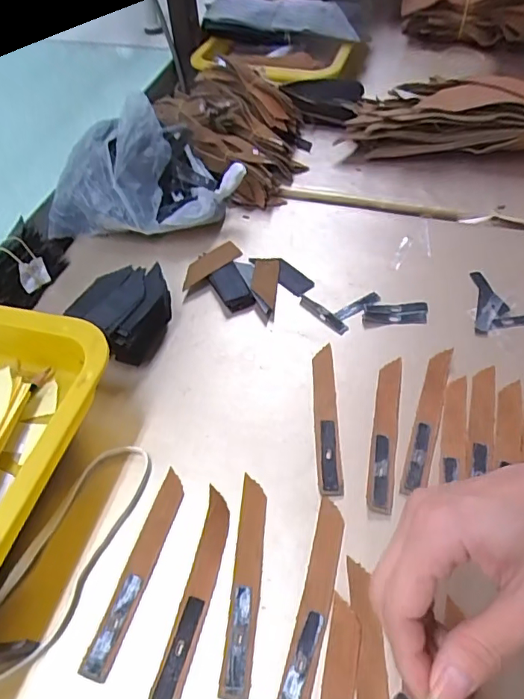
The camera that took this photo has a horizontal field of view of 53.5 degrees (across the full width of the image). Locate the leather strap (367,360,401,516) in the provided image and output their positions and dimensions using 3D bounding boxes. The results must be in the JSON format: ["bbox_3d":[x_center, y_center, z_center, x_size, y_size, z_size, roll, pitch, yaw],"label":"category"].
[{"bbox_3d":[0.088,0.055,0.369,0.017,0.004,0.122,8,52,9],"label":"leather strap"}]

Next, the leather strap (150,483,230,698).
[{"bbox_3d":[-0.038,0.141,0.307,0.018,0.004,0.120,8,52,10],"label":"leather strap"}]

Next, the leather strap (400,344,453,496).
[{"bbox_3d":[0.119,0.048,0.371,0.016,0.005,0.119,15,55,14],"label":"leather strap"}]

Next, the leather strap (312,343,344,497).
[{"bbox_3d":[0.046,0.048,0.379,0.017,0.004,0.121,-1,51,3],"label":"leather strap"}]

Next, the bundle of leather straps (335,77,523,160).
[{"bbox_3d":[0.246,-0.242,0.550,0.303,0.074,0.099,12,53,12],"label":"bundle of leather straps"}]

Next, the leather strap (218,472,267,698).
[{"bbox_3d":[-0.009,0.135,0.311,0.016,0.004,0.122,3,51,5],"label":"leather strap"}]

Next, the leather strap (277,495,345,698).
[{"bbox_3d":[0.030,0.146,0.301,0.017,0.004,0.122,11,53,12],"label":"leather strap"}]

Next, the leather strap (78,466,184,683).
[{"bbox_3d":[-0.075,0.132,0.318,0.017,0.004,0.122,12,53,13],"label":"leather strap"}]

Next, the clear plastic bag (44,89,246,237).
[{"bbox_3d":[-0.114,-0.175,0.509,0.188,0.100,0.100,4,51,6],"label":"clear plastic bag"}]

